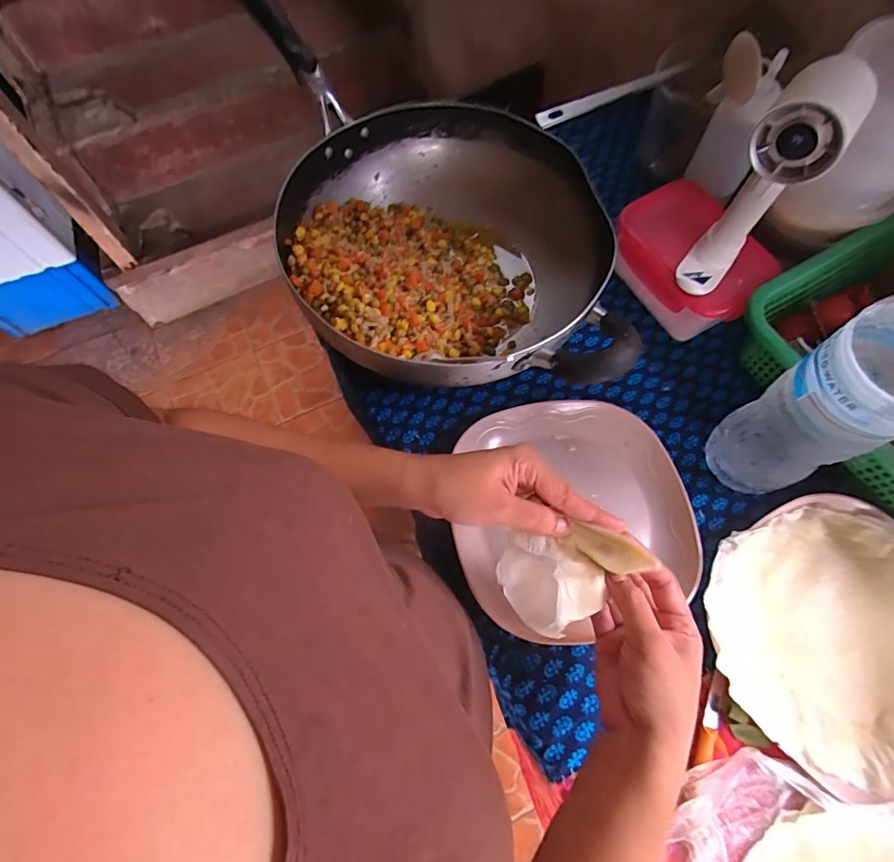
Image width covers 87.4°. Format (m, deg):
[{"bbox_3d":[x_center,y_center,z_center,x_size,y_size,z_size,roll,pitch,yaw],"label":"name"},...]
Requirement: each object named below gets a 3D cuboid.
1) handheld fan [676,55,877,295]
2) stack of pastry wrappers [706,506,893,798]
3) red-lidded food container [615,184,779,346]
[{"bbox_3d":[0.258,-0.195,0.385,0.060,0.159,0.081,41,75,16],"label":"handheld fan"},{"bbox_3d":[0.329,0.170,0.384,0.217,0.019,0.200,-16,69,-5],"label":"stack of pastry wrappers"},{"bbox_3d":[0.247,-0.174,0.500,0.121,0.074,0.160,-28,70,-9],"label":"red-lidded food container"}]

